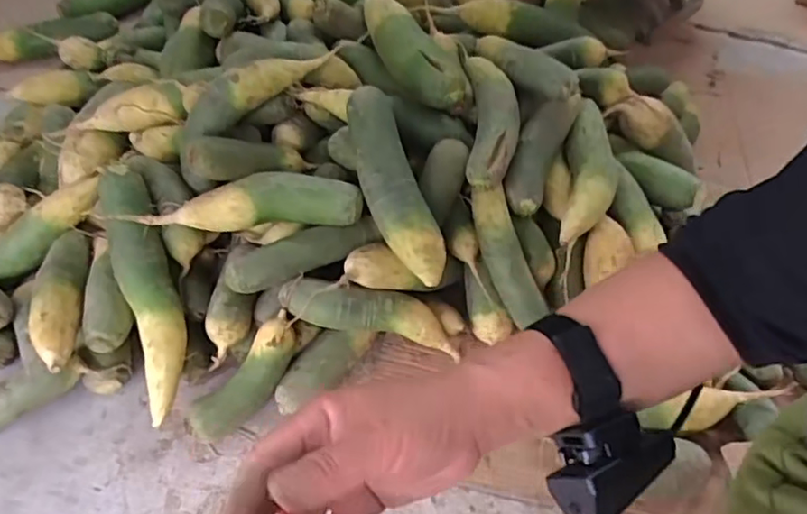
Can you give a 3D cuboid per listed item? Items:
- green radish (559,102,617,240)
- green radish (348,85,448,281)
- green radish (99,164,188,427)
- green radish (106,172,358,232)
[{"bbox_3d":[0.243,-0.113,0.813,0.068,0.051,0.207,9,63,6],"label":"green radish"},{"bbox_3d":[-0.011,-0.087,0.741,0.066,0.053,0.244,-16,76,-16],"label":"green radish"},{"bbox_3d":[-0.290,0.036,0.709,0.060,0.047,0.294,-14,88,-14],"label":"green radish"},{"bbox_3d":[-0.182,-0.059,0.736,0.266,0.049,0.060,-3,48,-5],"label":"green radish"}]

